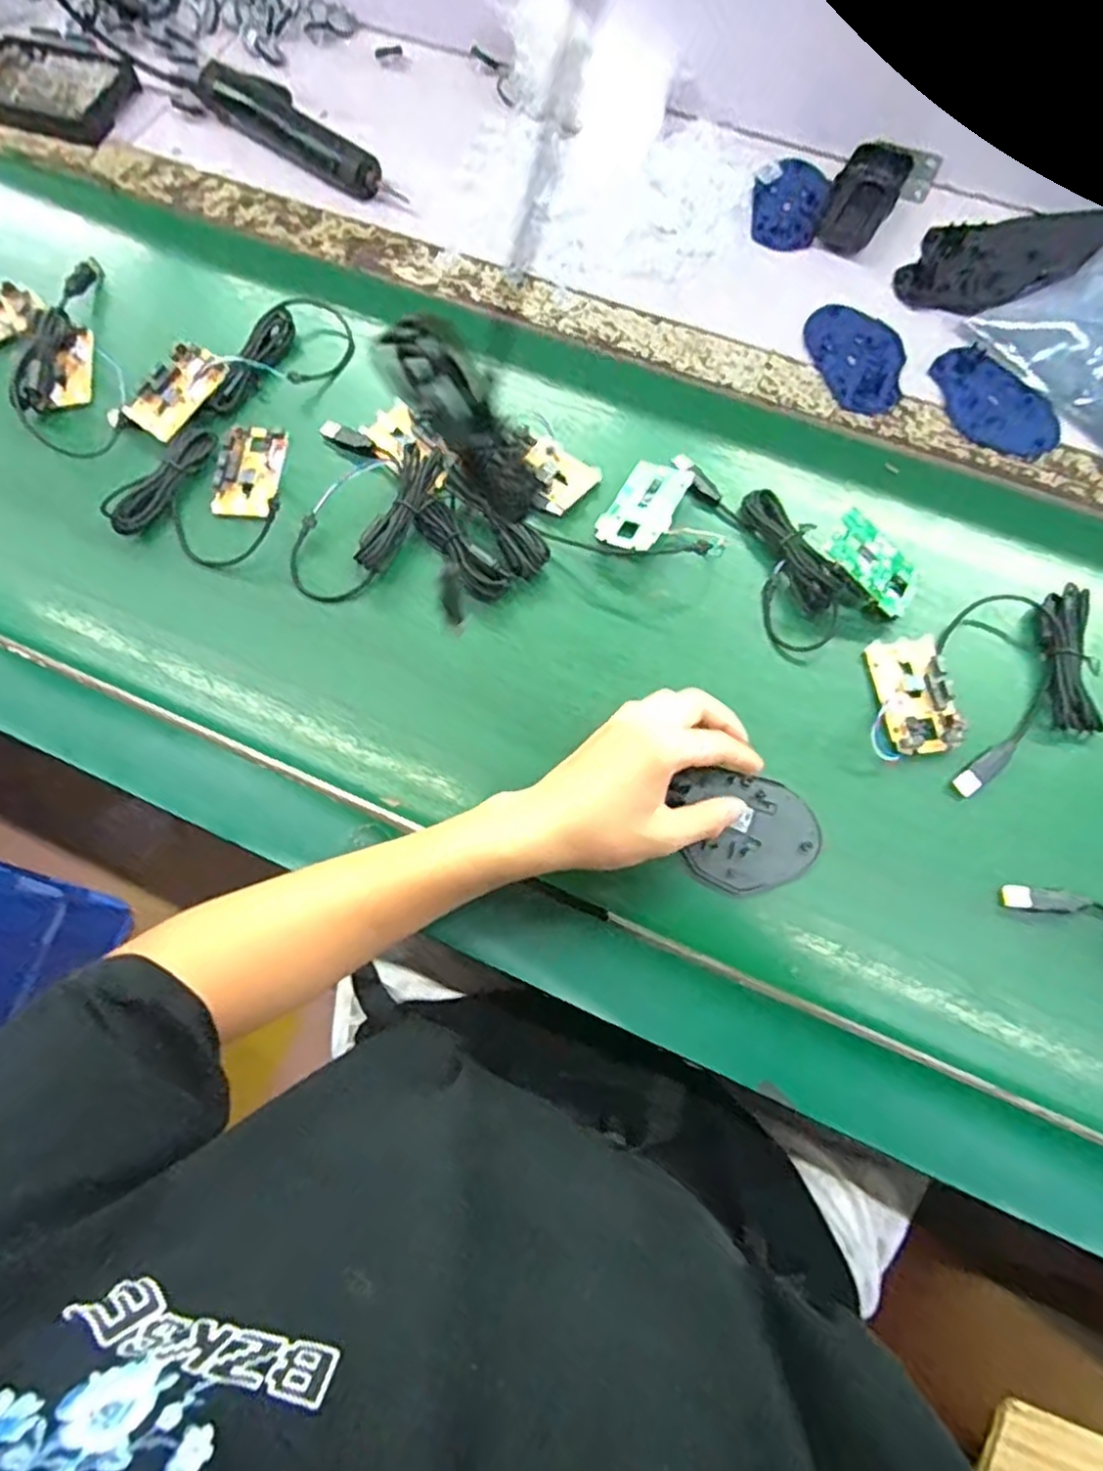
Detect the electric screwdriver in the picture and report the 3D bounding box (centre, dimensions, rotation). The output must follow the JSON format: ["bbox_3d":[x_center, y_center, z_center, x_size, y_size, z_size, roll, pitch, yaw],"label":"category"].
[{"bbox_3d":[-0.237,-0.549,0.640,0.212,0.024,0.045,41,77,13],"label":"electric screwdriver"}]

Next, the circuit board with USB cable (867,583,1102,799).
[{"bbox_3d":[0.285,-0.033,0.462,0.165,0.017,0.108,-22,73,-6],"label":"circuit board with USB cable"}]

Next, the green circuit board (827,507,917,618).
[{"bbox_3d":[0.218,-0.114,0.474,0.073,0.007,0.042,40,71,-17],"label":"green circuit board"}]

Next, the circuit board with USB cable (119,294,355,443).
[{"bbox_3d":[-0.242,-0.286,0.553,0.178,0.028,0.064,-36,74,-10],"label":"circuit board with USB cable"}]

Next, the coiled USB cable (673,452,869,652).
[{"bbox_3d":[0.154,-0.143,0.498,0.064,0.026,0.171,-23,73,-6],"label":"coiled USB cable"}]

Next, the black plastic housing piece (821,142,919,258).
[{"bbox_3d":[0.269,-0.465,0.610,0.051,0.018,0.108,27,75,10],"label":"black plastic housing piece"}]

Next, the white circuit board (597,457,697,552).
[{"bbox_3d":[0.066,-0.165,0.505,0.045,0.010,0.082,22,68,12],"label":"white circuit board"}]

